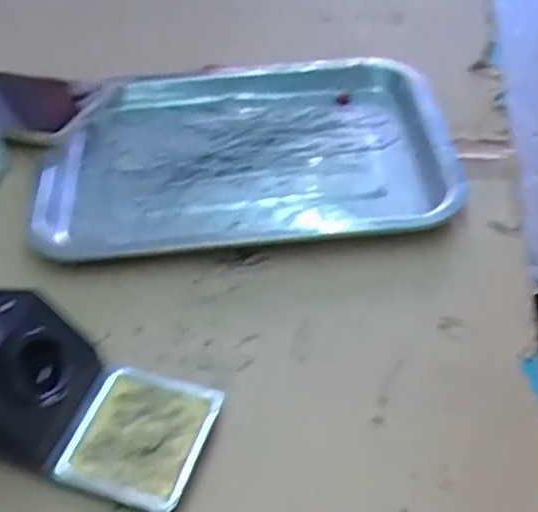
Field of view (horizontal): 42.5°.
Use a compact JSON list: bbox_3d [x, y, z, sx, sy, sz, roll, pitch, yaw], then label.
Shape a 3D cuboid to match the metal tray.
[{"bbox_3d":[-0.019,-0.086,0.536,0.292,0.027,0.212,-2,46,0],"label":"metal tray"}]

